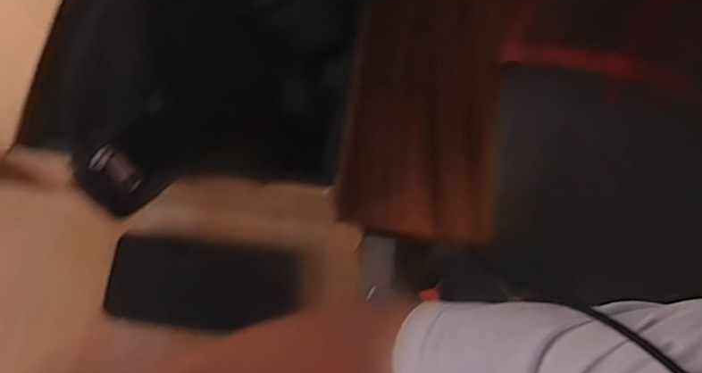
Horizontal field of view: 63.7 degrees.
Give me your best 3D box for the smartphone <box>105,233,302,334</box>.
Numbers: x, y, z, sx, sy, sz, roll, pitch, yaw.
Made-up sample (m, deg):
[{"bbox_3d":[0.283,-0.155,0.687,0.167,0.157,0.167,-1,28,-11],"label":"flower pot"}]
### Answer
[{"bbox_3d":[-0.131,0.092,0.532,0.178,0.018,0.080,9,67,-32],"label":"smartphone"}]

